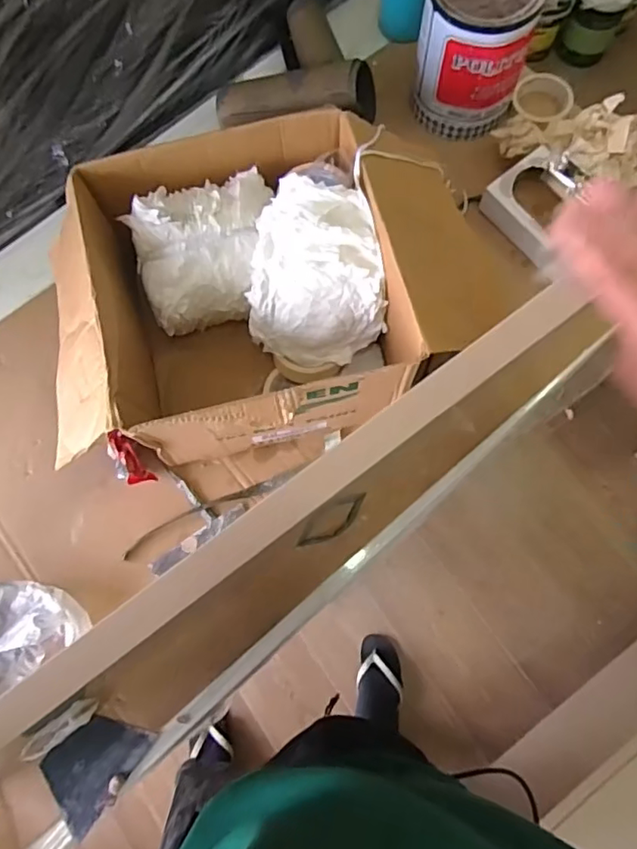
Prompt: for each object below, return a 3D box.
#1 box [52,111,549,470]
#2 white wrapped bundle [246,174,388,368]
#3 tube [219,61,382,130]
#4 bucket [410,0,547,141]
[{"bbox_3d":[-0.099,-0.159,0.745,0.535,0.207,0.380,-16,75,-3],"label":"box"},{"bbox_3d":[-0.002,-0.191,0.725,0.173,0.144,0.186,2,75,2],"label":"white wrapped bundle"},{"bbox_3d":[-0.039,-0.498,0.871,0.250,0.065,0.080,7,75,22],"label":"tube"},{"bbox_3d":[0.229,-0.565,0.850,0.160,0.197,0.164,11,76,4],"label":"bucket"}]

